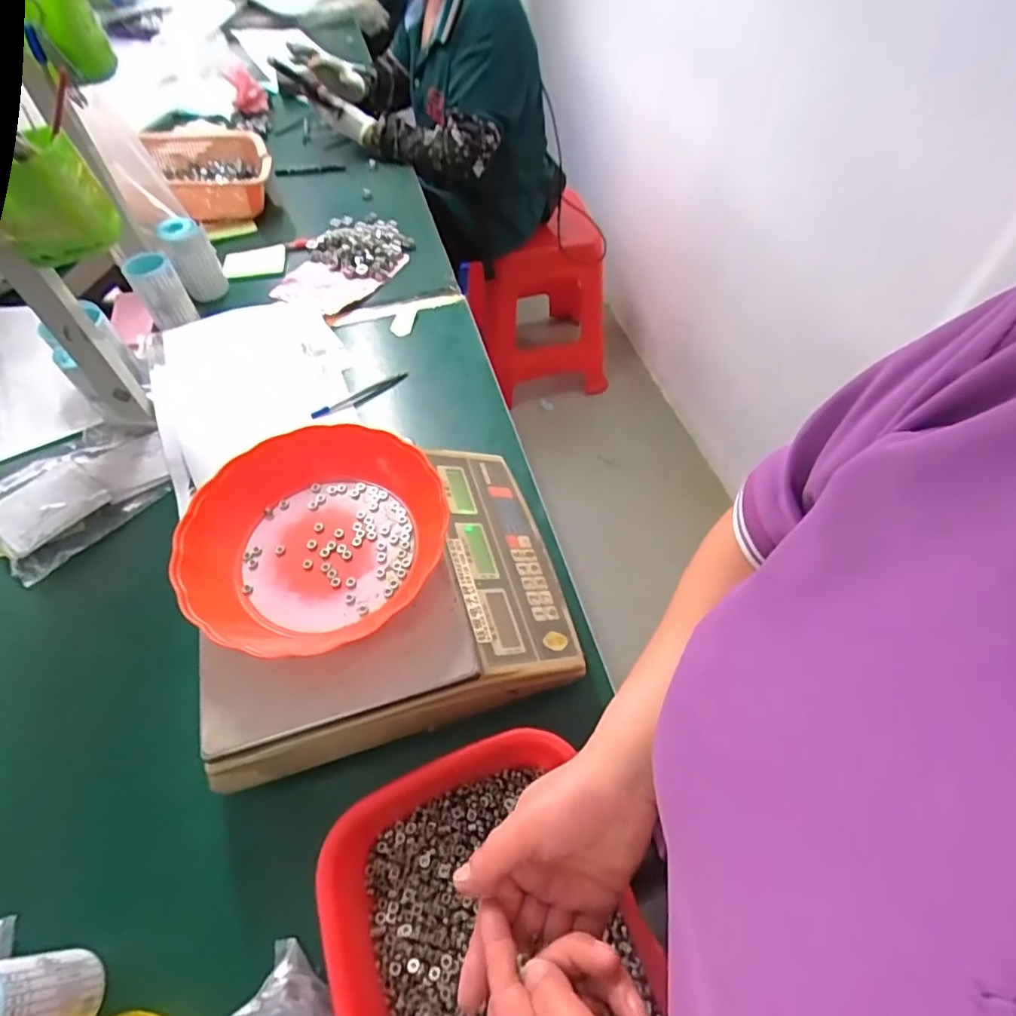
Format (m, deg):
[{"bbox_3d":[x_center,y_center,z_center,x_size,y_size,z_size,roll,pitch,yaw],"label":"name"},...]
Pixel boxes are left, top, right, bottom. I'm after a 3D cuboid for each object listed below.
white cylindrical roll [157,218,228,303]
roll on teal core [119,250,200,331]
[{"bbox_3d":[-0.490,-0.386,0.871,0.062,0.105,0.064,-28,59,-16],"label":"white cylindrical roll"},{"bbox_3d":[-0.499,-0.311,0.804,0.057,0.097,0.058,-1,55,1],"label":"roll on teal core"}]

